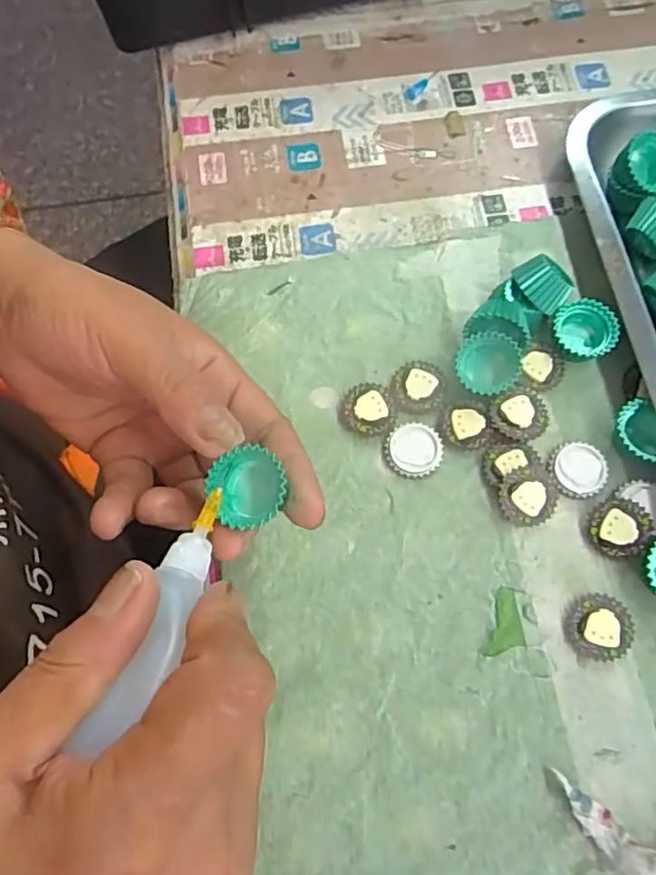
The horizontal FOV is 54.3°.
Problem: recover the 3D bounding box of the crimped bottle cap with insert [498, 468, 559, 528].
[{"bbox_3d":[0.097,0.030,0.308,0.028,0.006,0.028,0,93,1],"label":"crimped bottle cap with insert"}]

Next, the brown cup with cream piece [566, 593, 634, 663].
[{"bbox_3d":[0.124,0.086,0.290,0.028,0.007,0.029,13,72,6],"label":"brown cup with cream piece"}]

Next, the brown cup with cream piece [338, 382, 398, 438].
[{"bbox_3d":[0.021,-0.014,0.326,0.028,0.006,0.027,0,71,1],"label":"brown cup with cream piece"}]

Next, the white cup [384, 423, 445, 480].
[{"bbox_3d":[0.043,0.006,0.319,0.028,0.004,0.029,34,75,12],"label":"white cup"}]

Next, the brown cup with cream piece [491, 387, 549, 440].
[{"bbox_3d":[0.095,-0.011,0.318,0.028,0.011,0.025,29,74,11],"label":"brown cup with cream piece"}]

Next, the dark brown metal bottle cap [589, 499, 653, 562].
[{"bbox_3d":[0.138,0.043,0.302,0.027,0.005,0.028,10,84,18],"label":"dark brown metal bottle cap"}]

